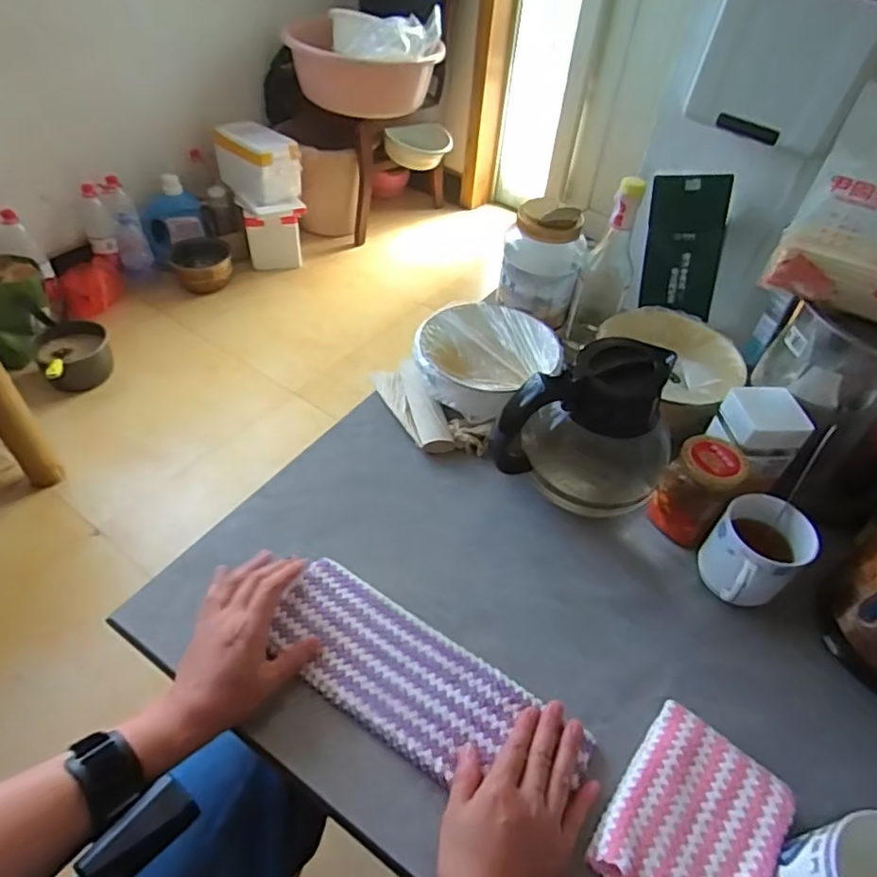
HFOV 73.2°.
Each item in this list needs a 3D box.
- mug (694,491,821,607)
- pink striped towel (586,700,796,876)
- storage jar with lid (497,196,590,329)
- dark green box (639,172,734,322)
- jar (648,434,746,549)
[{"bbox_3d":[0.294,0.117,0.568,0.102,0.097,0.075,-28,55,-28],"label":"mug"},{"bbox_3d":[0.188,0.288,0.438,0.107,0.028,0.142,33,52,24],"label":"pink striped towel"},{"bbox_3d":[0.141,-0.238,0.796,0.103,0.147,0.080,15,47,9],"label":"storage jar with lid"},{"bbox_3d":[0.338,-0.268,0.820,0.102,0.182,0.025,18,34,32],"label":"dark green box"},{"bbox_3d":[0.270,0.056,0.619,0.066,0.109,0.063,3,47,-3],"label":"jar"}]

